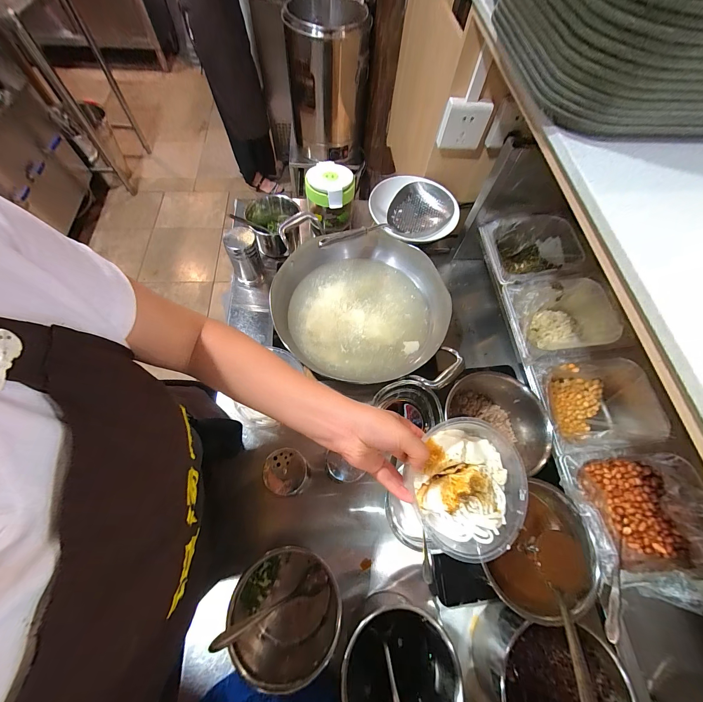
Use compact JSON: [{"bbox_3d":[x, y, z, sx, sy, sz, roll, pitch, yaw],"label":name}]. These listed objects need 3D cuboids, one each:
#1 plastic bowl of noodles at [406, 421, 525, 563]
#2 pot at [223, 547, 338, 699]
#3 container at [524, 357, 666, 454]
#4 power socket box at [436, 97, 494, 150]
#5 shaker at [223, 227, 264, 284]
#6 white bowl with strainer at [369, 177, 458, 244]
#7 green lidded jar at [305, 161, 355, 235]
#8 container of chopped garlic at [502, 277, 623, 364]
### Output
[{"bbox_3d":[0.135,0.151,0.352,0.142,0.062,0.142,3,75,-11],"label":"plastic bowl of noodles"},{"bbox_3d":[-0.088,0.353,0.412,0.114,0.122,0.122,1,64,-3],"label":"pot"},{"bbox_3d":[0.402,0.091,0.512,0.187,0.089,0.152,-5,65,-6],"label":"container"},{"bbox_3d":[0.249,-0.501,0.673,0.096,0.091,0.030,19,65,6],"label":"power socket box"},{"bbox_3d":[-0.229,-0.201,0.647,0.063,0.111,0.060,-17,67,-11],"label":"shaker"},{"bbox_3d":[0.155,-0.346,0.756,0.197,0.059,0.211,1,64,-3],"label":"white bowl with strainer"},{"bbox_3d":[-0.055,-0.368,0.721,0.112,0.104,0.128,-12,66,-9],"label":"green lidded jar"},{"bbox_3d":[0.386,-0.054,0.580,0.175,0.099,0.158,-1,64,-4],"label":"container of chopped garlic"}]

